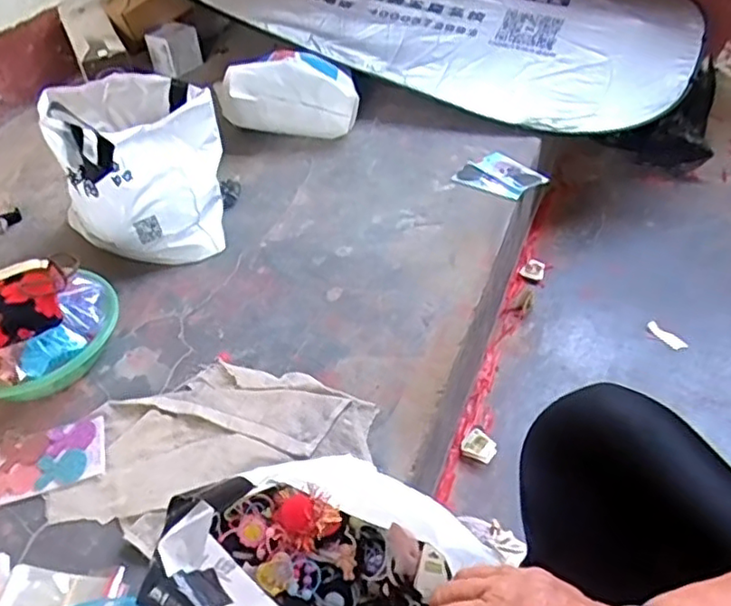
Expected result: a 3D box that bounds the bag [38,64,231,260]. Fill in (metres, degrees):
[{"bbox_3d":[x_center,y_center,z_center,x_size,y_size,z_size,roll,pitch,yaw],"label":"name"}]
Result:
[{"bbox_3d":[-0.374,-0.252,1.100,0.231,0.254,0.295,-9,43,-6],"label":"bag"}]

